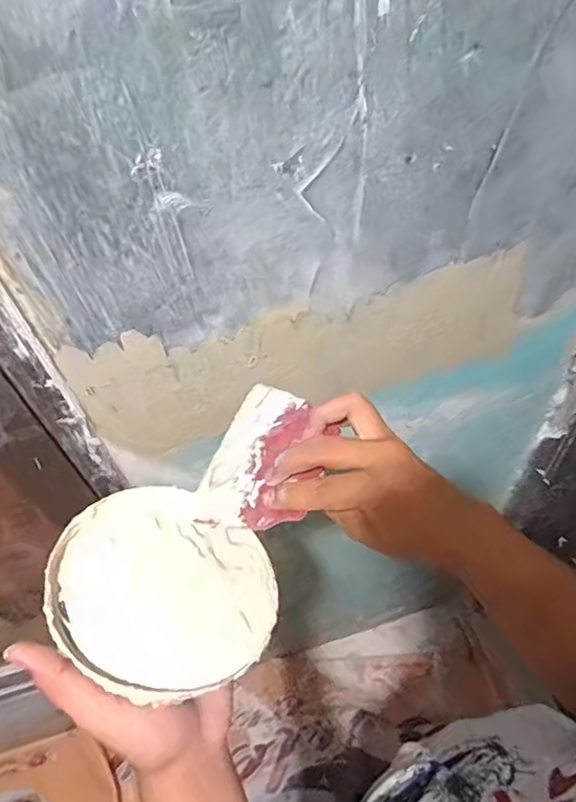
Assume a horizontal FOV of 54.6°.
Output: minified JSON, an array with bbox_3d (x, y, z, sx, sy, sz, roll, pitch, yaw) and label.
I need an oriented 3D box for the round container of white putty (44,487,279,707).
[{"bbox_3d":[-0.087,0.136,0.396,0.146,0.050,0.146,12,44,-12],"label":"round container of white putty"}]

